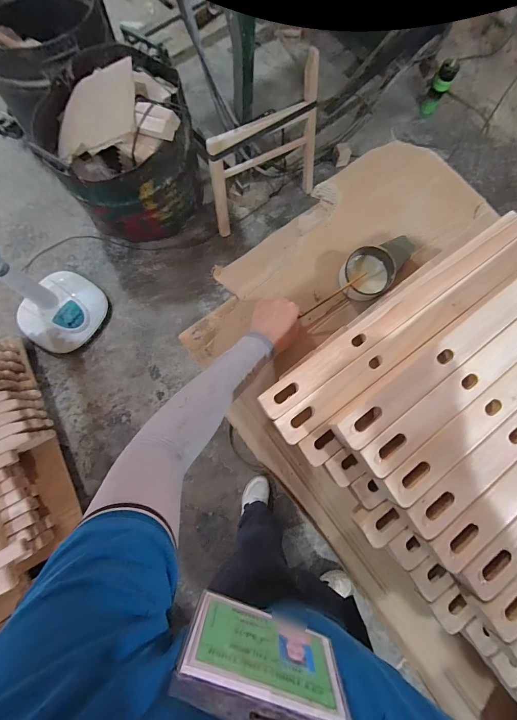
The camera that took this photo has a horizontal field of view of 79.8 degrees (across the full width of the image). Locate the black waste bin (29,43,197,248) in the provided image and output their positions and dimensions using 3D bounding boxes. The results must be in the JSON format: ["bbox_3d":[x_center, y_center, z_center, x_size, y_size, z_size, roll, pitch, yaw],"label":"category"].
[{"bbox_3d":[-0.563,-0.898,1.307,0.564,0.433,0.624,-19,78,-7],"label":"black waste bin"}]

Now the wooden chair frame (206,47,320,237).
[{"bbox_3d":[0.019,-0.800,1.244,0.497,0.485,0.118,-30,80,-9],"label":"wooden chair frame"}]

